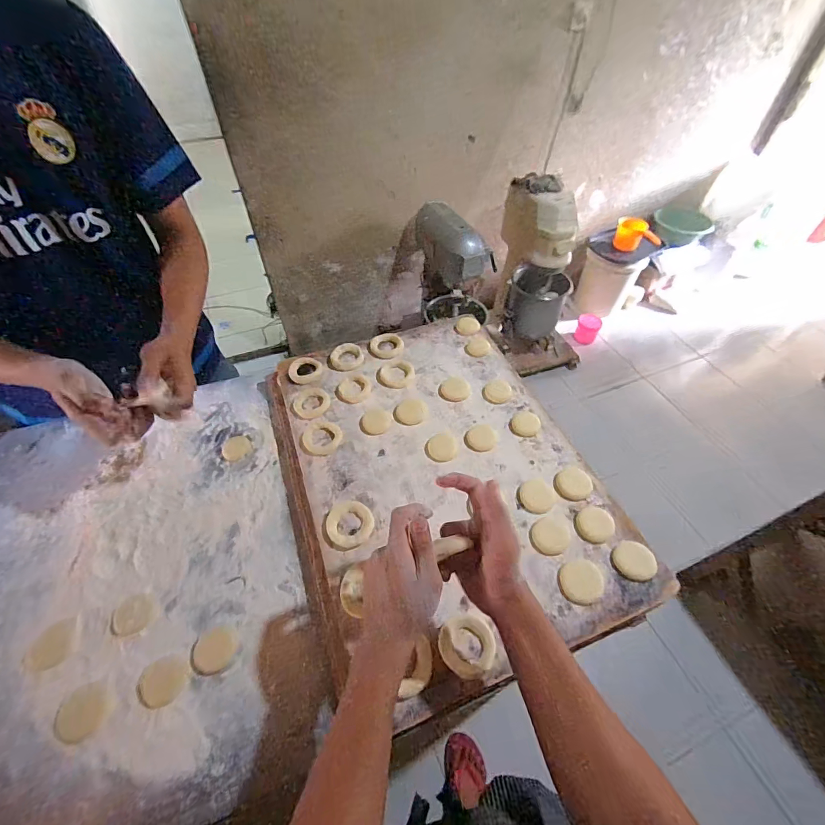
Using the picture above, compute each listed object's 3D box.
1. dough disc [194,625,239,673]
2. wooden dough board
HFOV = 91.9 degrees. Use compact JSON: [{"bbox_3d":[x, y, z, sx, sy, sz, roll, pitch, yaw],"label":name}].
[{"bbox_3d":[-0.249,0.300,0.507,0.051,0.004,0.048,1,53,-1],"label":"dough disc"},{"bbox_3d":[0.034,0.076,0.643,0.445,0.056,0.594,-17,55,-14],"label":"wooden dough board"}]

